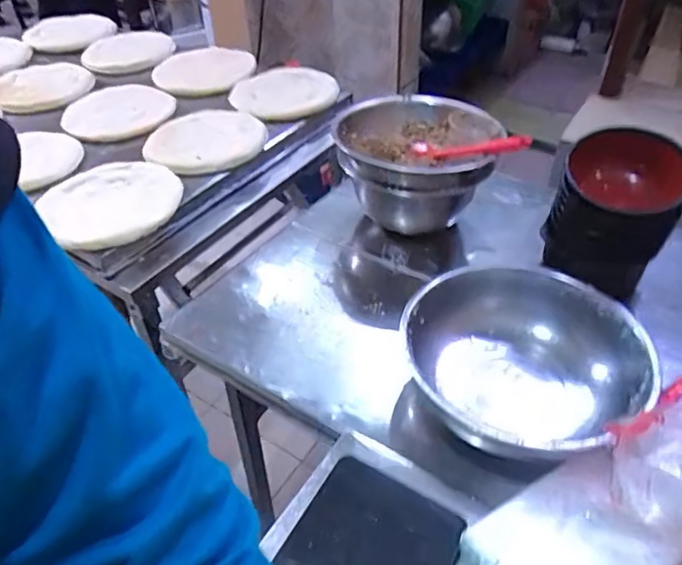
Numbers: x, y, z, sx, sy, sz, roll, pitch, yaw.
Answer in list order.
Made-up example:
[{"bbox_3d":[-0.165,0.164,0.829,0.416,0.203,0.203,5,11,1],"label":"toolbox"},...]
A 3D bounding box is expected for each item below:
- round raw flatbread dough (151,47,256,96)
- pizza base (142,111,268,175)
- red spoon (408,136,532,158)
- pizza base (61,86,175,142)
[{"bbox_3d":[-0.271,-0.444,1.166,0.198,0.017,0.232,8,44,11],"label":"round raw flatbread dough"},{"bbox_3d":[-0.228,-0.240,0.948,0.186,0.012,0.180,-1,43,1],"label":"pizza base"},{"bbox_3d":[0.174,-0.187,0.794,0.199,0.027,0.029,10,39,46],"label":"red spoon"},{"bbox_3d":[-0.399,-0.313,1.031,0.171,0.016,0.177,15,46,18],"label":"pizza base"}]

